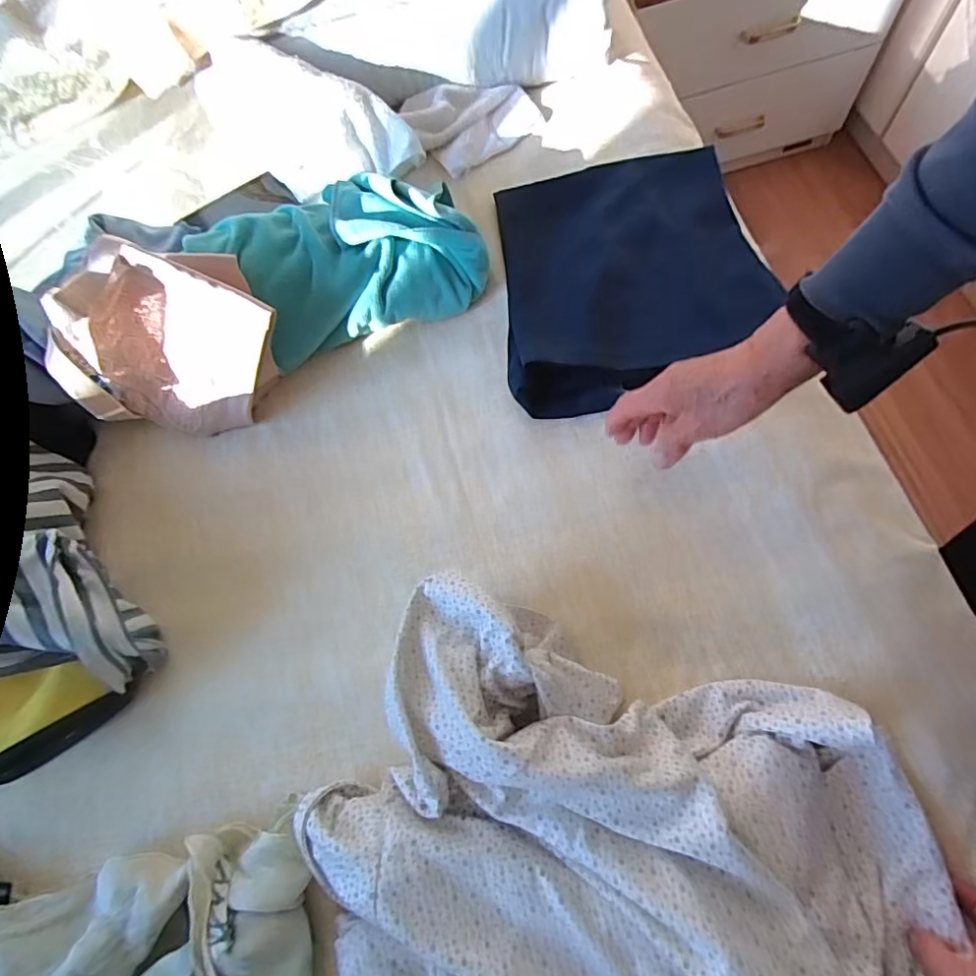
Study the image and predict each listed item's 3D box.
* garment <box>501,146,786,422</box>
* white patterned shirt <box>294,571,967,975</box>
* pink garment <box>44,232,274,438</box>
[{"bbox_3d":[0.157,-0.243,0.623,0.292,0.034,0.315,-9,68,3],"label":"garment"},{"bbox_3d":[0.074,0.324,0.380,0.424,0.083,0.433,16,72,8],"label":"white patterned shirt"},{"bbox_3d":[-0.312,-0.143,0.552,0.202,0.166,0.104,-15,68,-2],"label":"pink garment"}]

